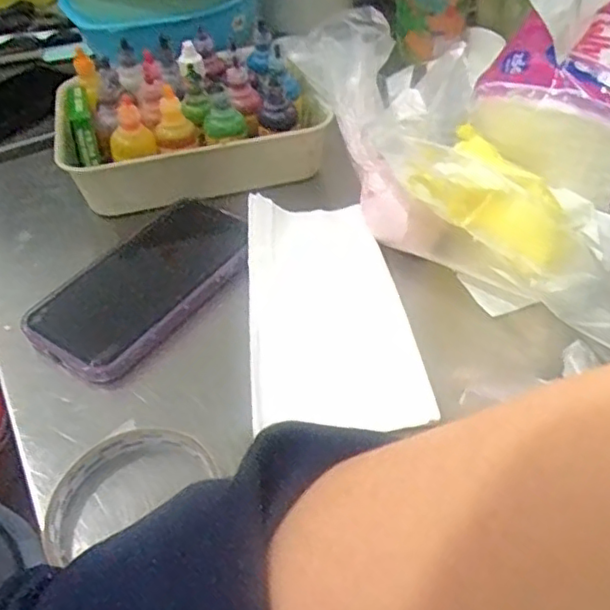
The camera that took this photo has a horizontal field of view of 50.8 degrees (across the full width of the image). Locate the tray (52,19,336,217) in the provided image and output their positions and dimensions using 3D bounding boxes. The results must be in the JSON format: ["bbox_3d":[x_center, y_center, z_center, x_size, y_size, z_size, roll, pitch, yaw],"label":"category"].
[{"bbox_3d":[-0.090,-0.142,0.493,0.193,0.075,0.120,-16,47,-11],"label":"tray"}]

